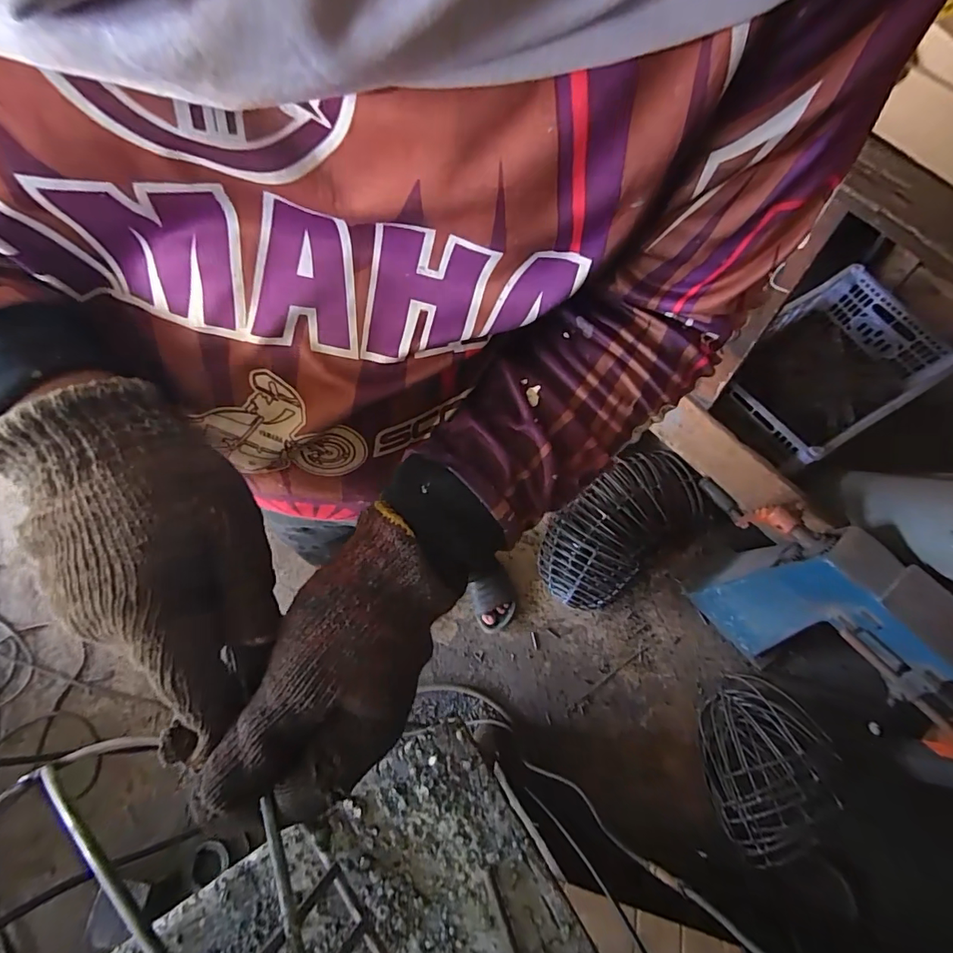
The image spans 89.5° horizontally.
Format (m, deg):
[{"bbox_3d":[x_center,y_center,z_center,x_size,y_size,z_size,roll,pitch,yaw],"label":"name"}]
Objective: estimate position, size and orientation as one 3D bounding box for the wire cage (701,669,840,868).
[{"bbox_3d":[0.563,0.562,0.939,0.198,0.158,0.315,3,66,5],"label":"wire cage"}]

